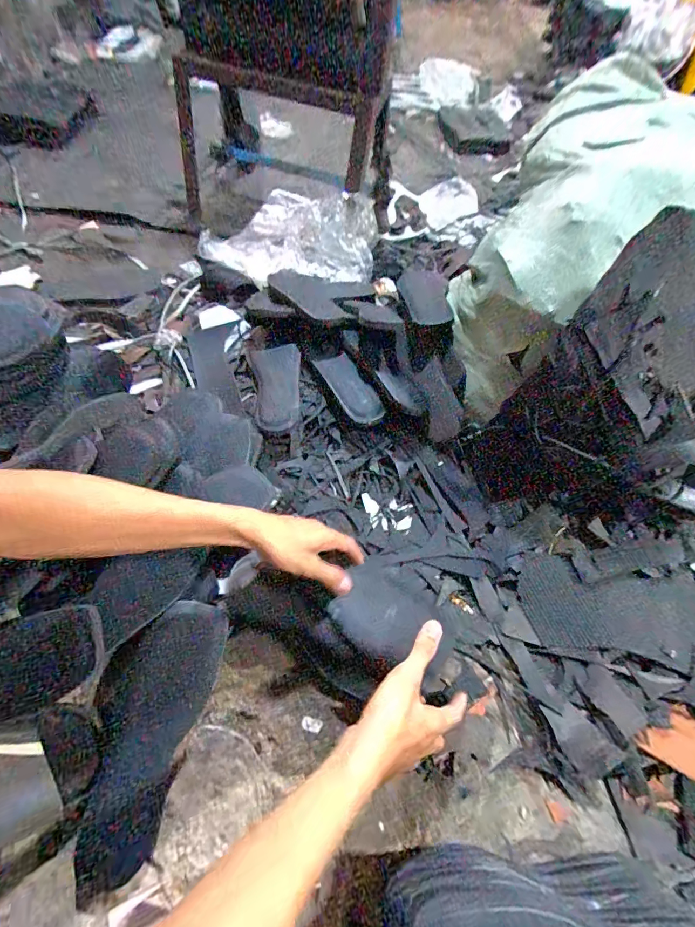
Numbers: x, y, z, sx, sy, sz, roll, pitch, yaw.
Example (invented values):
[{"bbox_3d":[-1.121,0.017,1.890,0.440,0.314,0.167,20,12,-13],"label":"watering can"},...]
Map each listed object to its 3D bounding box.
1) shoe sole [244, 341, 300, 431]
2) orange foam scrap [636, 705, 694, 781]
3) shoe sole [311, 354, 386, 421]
[{"bbox_3d":[-0.119,-0.126,0.679,0.084,0.031,0.181,-6,60,-8],"label":"shoe sole"},{"bbox_3d":[0.363,0.308,0.444,0.120,0.015,0.062,8,57,-19],"label":"orange foam scrap"},{"bbox_3d":[0.005,-0.123,0.660,0.051,0.016,0.148,-37,65,6],"label":"shoe sole"}]

